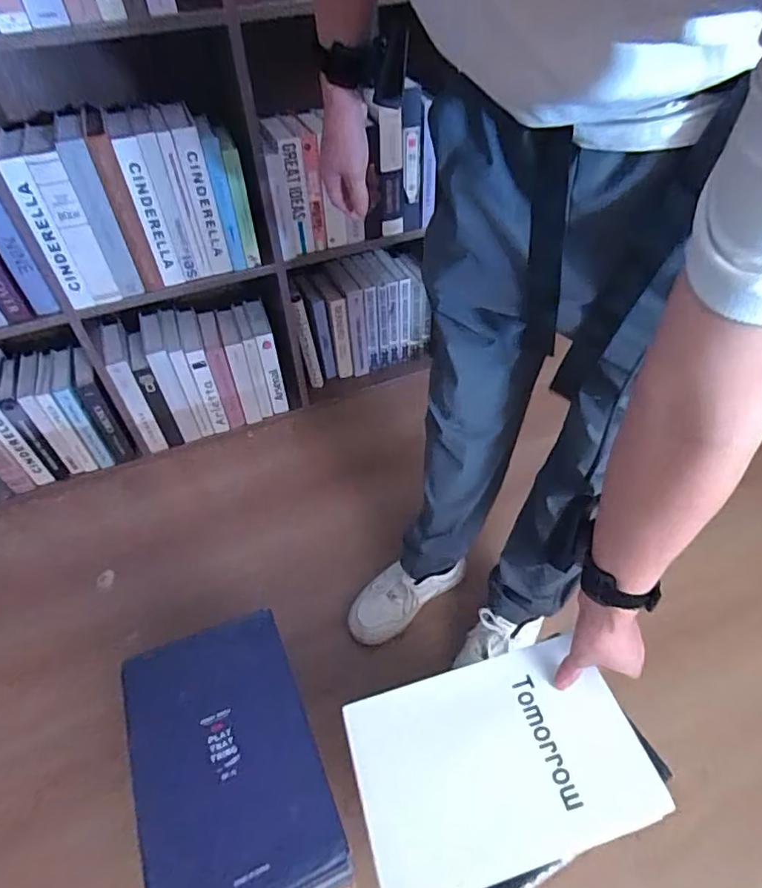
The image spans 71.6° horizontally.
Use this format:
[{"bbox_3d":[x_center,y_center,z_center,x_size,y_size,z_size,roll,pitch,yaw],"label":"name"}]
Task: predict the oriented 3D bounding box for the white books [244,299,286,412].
[{"bbox_3d":[-0.278,-0.210,1.295,0.039,0.235,0.144,-15,48,-11],"label":"white books"}]

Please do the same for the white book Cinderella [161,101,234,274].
[{"bbox_3d":[-0.337,-0.468,0.985,0.040,0.256,0.126,-17,48,-13],"label":"white book Cinderella"}]

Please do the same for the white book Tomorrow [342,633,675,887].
[{"bbox_3d":[0.108,0.299,0.507,0.256,0.029,0.172,-13,46,-9],"label":"white book Tomorrow"}]

